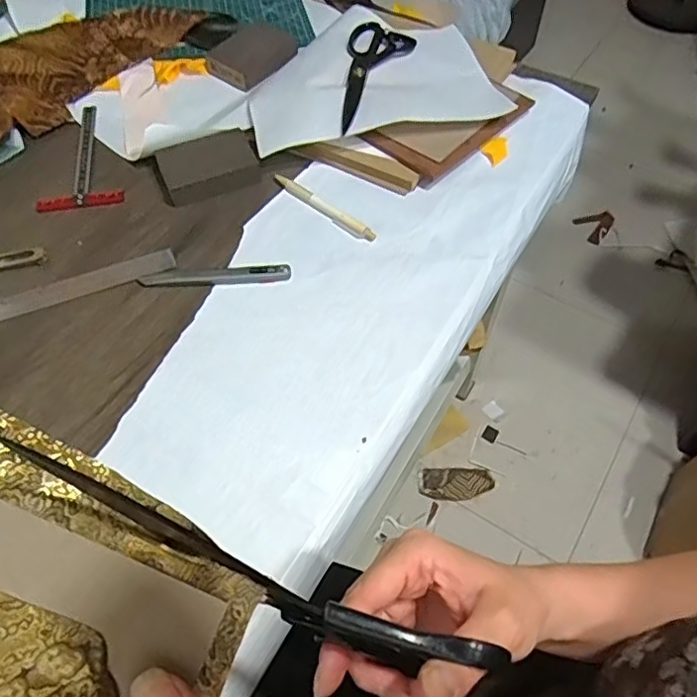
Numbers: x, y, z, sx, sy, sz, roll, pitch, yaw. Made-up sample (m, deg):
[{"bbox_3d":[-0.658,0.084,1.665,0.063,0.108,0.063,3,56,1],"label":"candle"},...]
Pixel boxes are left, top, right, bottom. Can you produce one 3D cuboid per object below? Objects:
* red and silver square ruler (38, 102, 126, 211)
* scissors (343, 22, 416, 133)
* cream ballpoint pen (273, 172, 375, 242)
[{"bbox_3d":[-0.297,-0.219,0.669,0.084,0.007,0.168,-9,56,-6],"label":"red and silver square ruler"},{"bbox_3d":[0.037,-0.331,0.702,0.079,0.017,0.222,3,55,2],"label":"scissors"},{"bbox_3d":[-0.028,-0.149,0.621,0.137,0.010,0.014,37,63,23],"label":"cream ballpoint pen"}]

